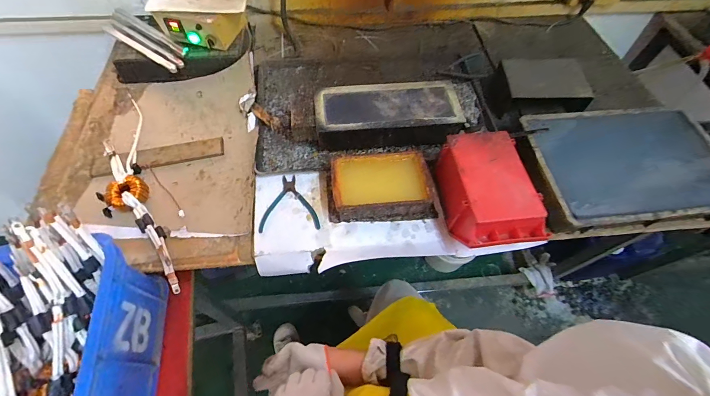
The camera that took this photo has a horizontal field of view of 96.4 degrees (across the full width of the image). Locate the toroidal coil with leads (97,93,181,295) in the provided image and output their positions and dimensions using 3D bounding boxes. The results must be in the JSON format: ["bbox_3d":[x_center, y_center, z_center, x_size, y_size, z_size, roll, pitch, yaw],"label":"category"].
[{"bbox_3d":[-0.519,-0.041,0.724,0.111,0.042,0.598,-22,63,-14],"label":"toroidal coil with leads"}]

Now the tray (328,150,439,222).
[{"bbox_3d":[0.057,-0.029,0.683,0.231,0.077,0.143,-3,60,-4],"label":"tray"}]

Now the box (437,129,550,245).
[{"bbox_3d":[0.263,-0.013,0.648,0.151,0.117,0.232,-5,60,-5],"label":"box"}]

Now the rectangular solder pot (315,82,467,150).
[{"bbox_3d":[0.077,-0.196,0.776,0.335,0.093,0.156,-4,60,-5],"label":"rectangular solder pot"}]

